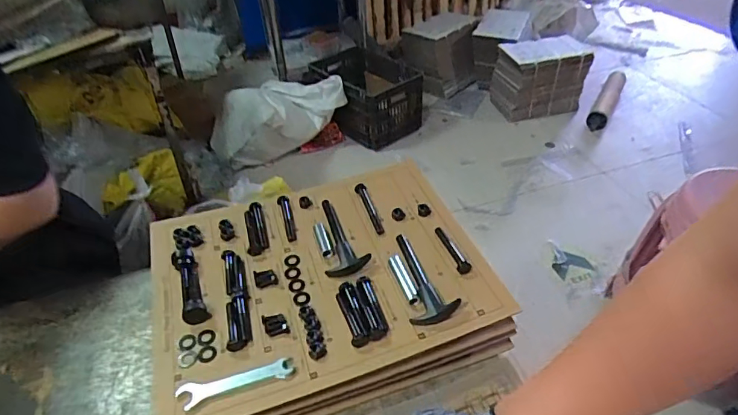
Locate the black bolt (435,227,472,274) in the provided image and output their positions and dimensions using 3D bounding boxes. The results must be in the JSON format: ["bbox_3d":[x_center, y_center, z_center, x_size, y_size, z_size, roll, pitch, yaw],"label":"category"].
[{"bbox_3d":[0.099,0.047,0.570,0.014,0.014,0.079,-12,41,-10],"label":"black bolt"}]

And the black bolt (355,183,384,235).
[{"bbox_3d":[0.002,0.001,0.643,0.014,0.016,0.092,-15,41,-14],"label":"black bolt"}]

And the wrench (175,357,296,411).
[{"bbox_3d":[-0.134,0.174,0.479,0.115,0.005,0.026,-13,41,-12],"label":"wrench"}]

